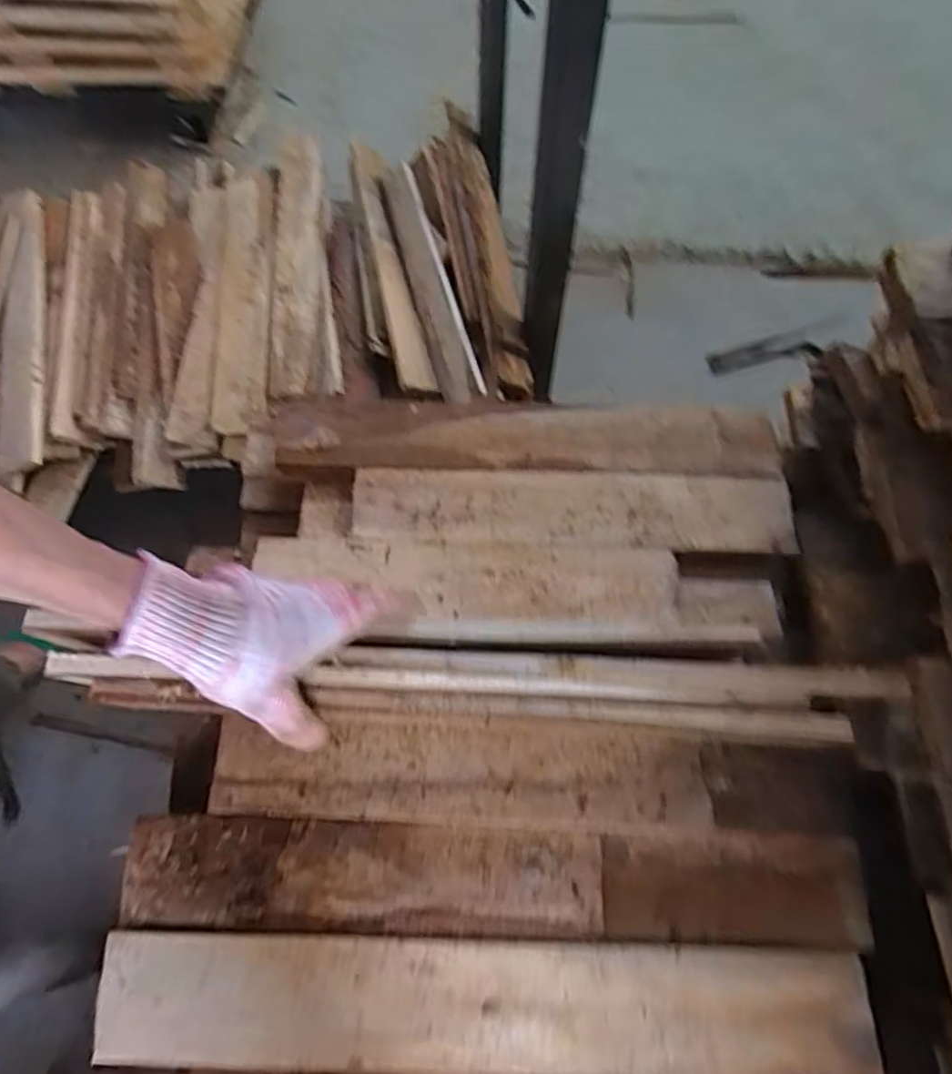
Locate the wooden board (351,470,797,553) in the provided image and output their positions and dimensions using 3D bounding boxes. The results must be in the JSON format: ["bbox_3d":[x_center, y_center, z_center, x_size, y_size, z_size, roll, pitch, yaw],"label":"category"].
[{"bbox_3d":[0.080,-0.023,0.572,0.368,0.014,0.069,1,65,3],"label":"wooden board"}]

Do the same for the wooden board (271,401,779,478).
[{"bbox_3d":[0.039,-0.093,0.601,0.451,0.013,0.075,0,65,2],"label":"wooden board"}]

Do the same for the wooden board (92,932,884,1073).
[{"bbox_3d":[0.003,0.304,0.431,0.488,0.013,0.074,1,65,2],"label":"wooden board"}]

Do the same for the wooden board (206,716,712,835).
[{"bbox_3d":[-0.014,0.173,0.483,0.353,0.010,0.067,2,65,3],"label":"wooden board"}]

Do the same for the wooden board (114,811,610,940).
[{"bbox_3d":[-0.079,0.233,0.459,0.324,0.007,0.069,0,65,2],"label":"wooden board"}]

